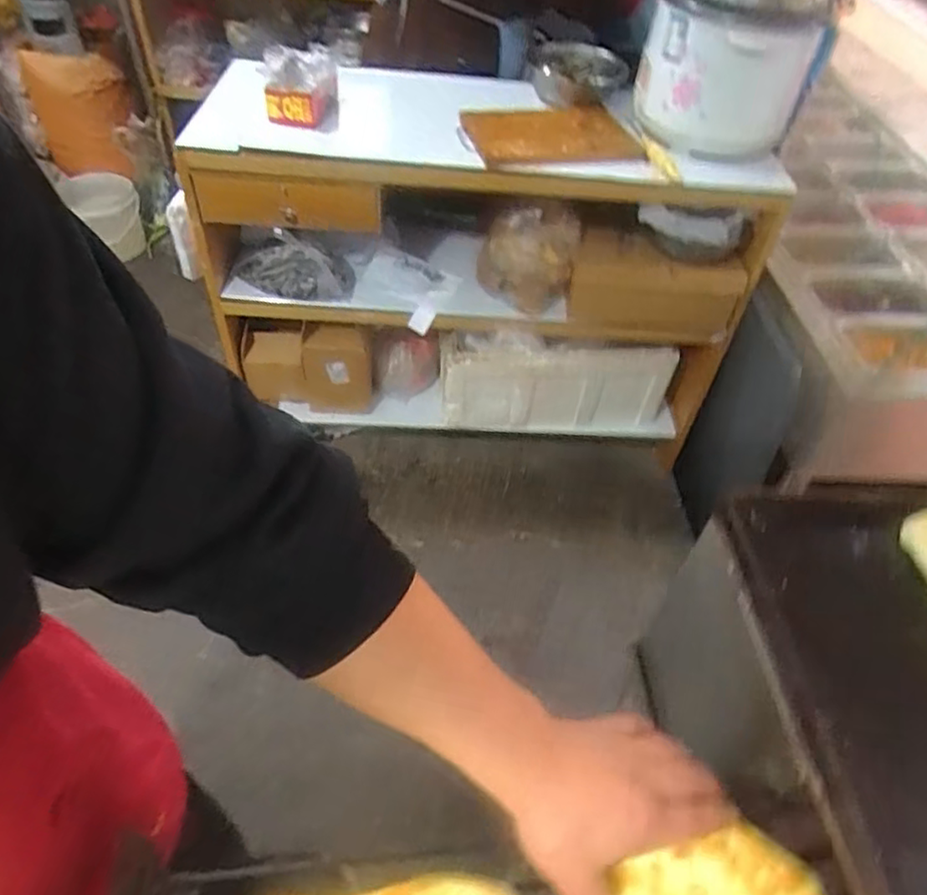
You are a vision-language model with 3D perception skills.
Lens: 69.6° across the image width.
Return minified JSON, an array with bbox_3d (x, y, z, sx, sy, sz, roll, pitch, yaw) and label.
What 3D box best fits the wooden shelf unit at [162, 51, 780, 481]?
[{"bbox_3d":[0.043,-0.421,1.458,1.048,0.655,0.420,3,49,-1],"label":"wooden shelf unit"}]

